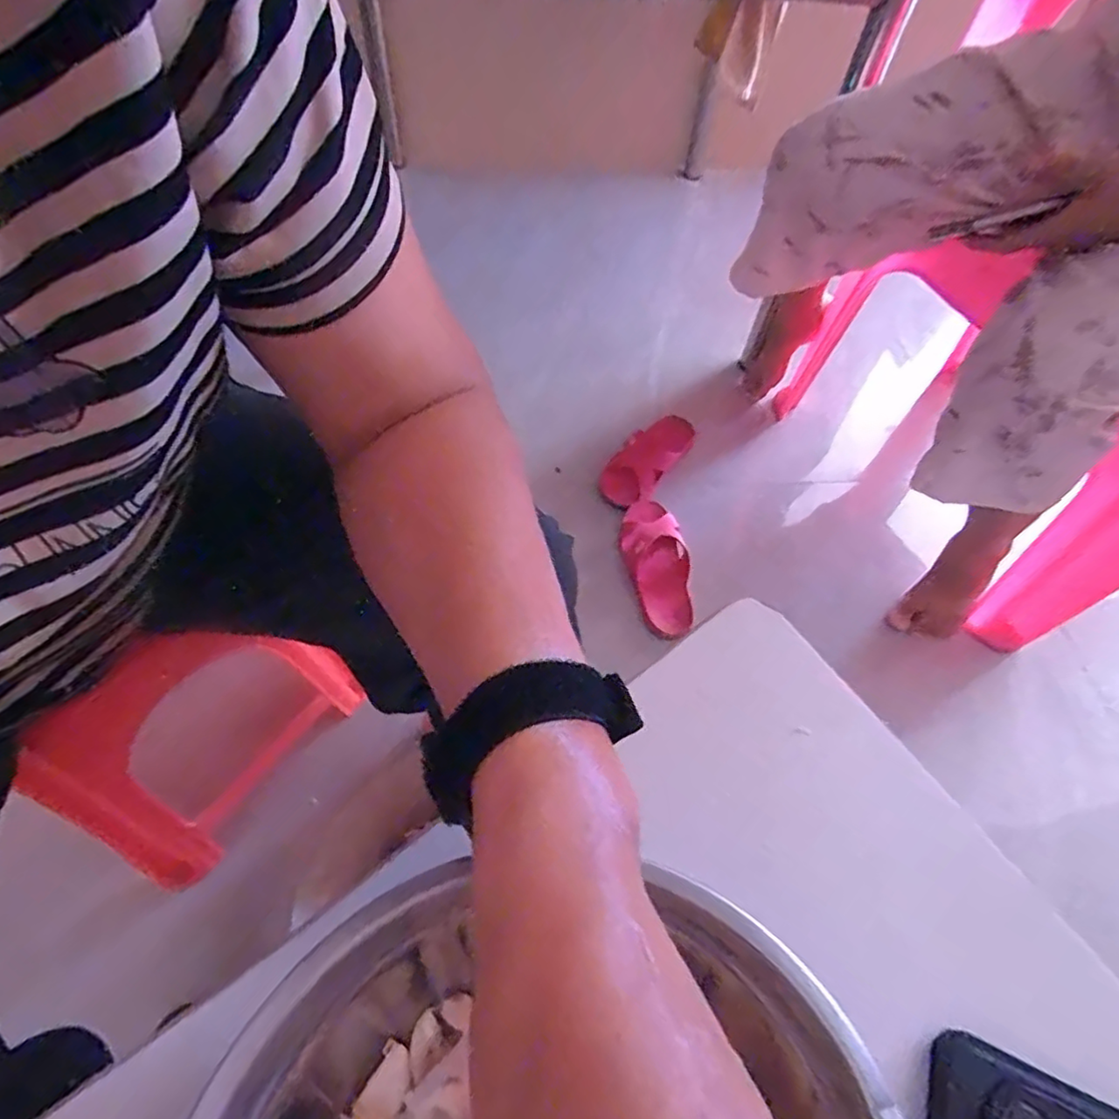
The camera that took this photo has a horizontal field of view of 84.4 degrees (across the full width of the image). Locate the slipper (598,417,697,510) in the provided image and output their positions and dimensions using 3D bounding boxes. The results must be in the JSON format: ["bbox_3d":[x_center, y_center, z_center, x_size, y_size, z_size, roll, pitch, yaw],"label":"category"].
[{"bbox_3d":[0.140,-0.161,0.984,0.091,0.045,0.197,35,61,18],"label":"slipper"}]

